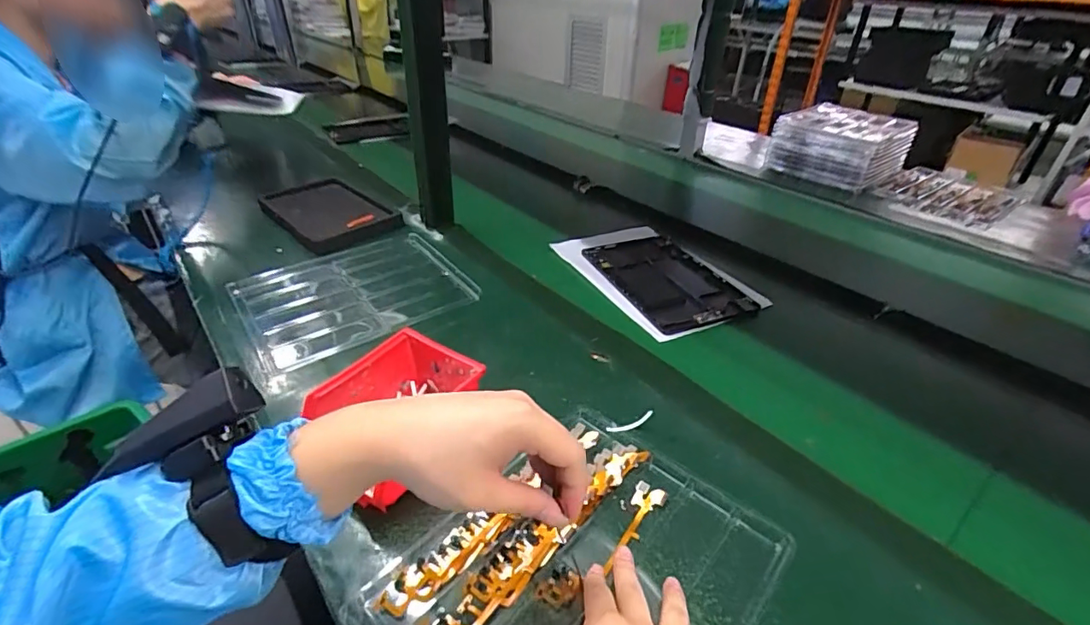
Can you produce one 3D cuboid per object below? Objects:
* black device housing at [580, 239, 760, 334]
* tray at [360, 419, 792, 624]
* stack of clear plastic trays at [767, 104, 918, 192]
[{"bbox_3d":[0.171,-0.052,0.747,0.152,0.009,0.237,-10,36,-20],"label":"black device housing"},{"bbox_3d":[0.031,0.195,0.388,0.265,0.018,0.209,-25,43,-37],"label":"tray"},{"bbox_3d":[0.695,-0.391,1.215,0.257,0.124,0.244,-27,43,-36],"label":"stack of clear plastic trays"}]

